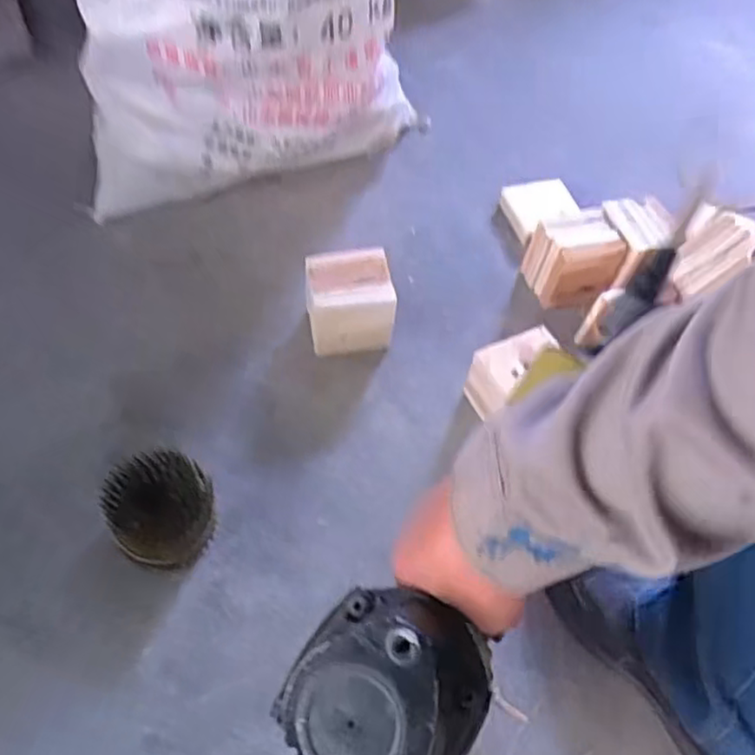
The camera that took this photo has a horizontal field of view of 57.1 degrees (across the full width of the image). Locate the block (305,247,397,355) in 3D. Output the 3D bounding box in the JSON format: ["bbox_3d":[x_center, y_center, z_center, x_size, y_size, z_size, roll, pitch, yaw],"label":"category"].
[{"bbox_3d":[-0.033,-0.084,0.804,0.099,0.097,0.085,-4,58,-7],"label":"block"}]

